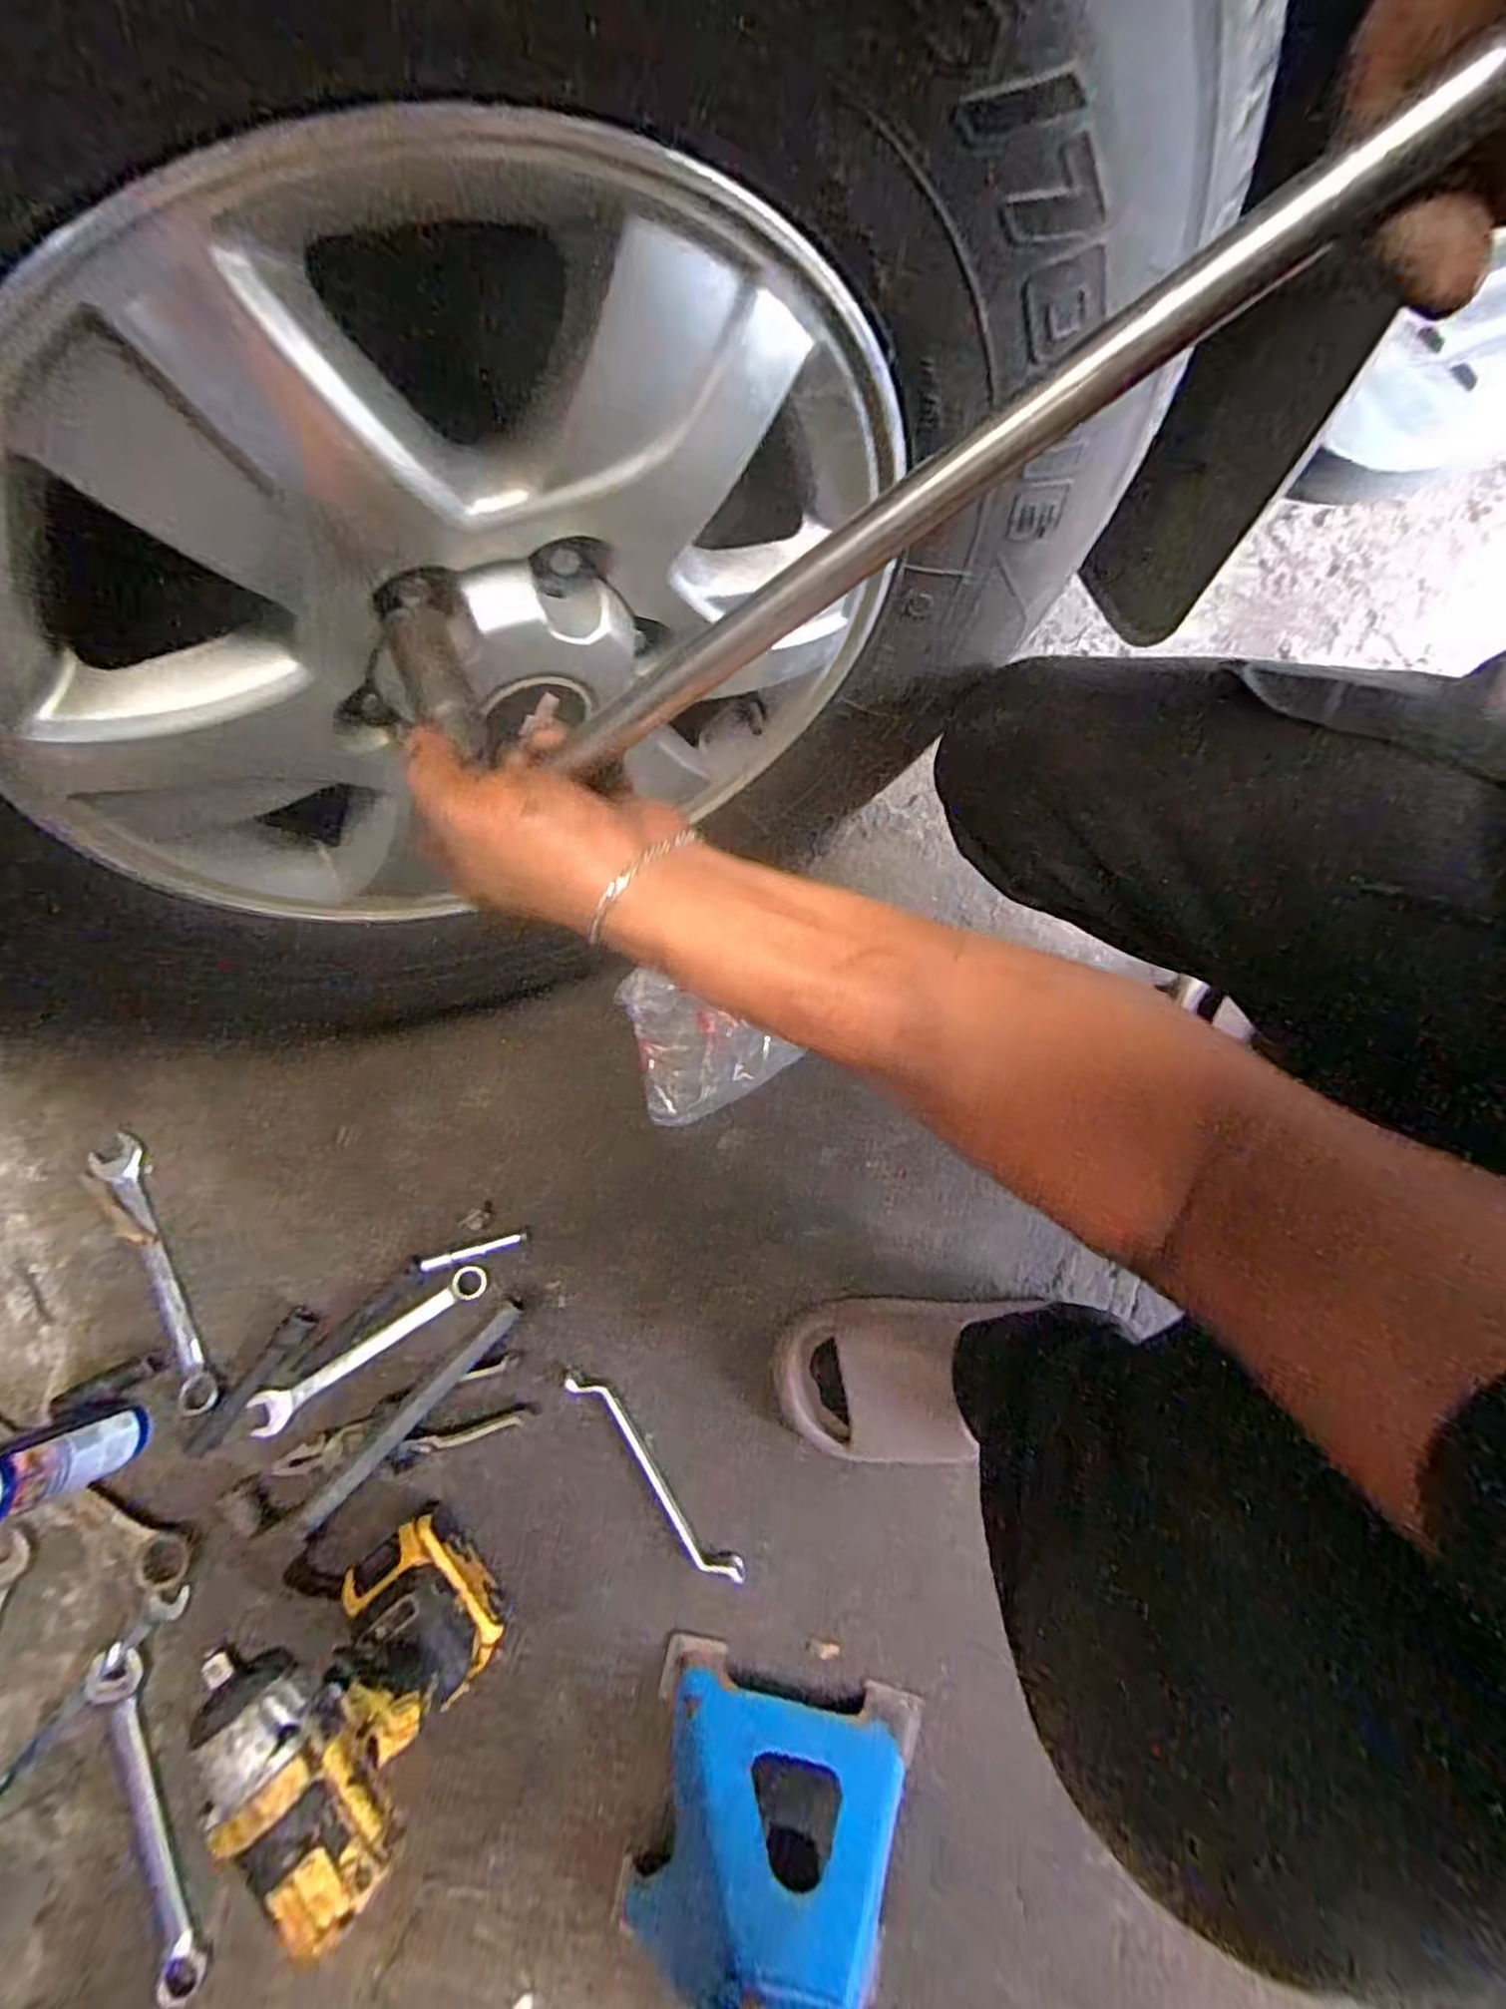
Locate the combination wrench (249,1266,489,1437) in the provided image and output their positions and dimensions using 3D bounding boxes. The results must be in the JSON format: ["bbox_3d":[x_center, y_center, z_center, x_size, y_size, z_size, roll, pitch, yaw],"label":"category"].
[{"bbox_3d":[-0.327,0.290,0.637,0.217,0.012,0.033,-33,80,-8],"label":"combination wrench"}]

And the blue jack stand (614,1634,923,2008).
[{"bbox_3d":[0.014,0.572,0.446,0.194,0.276,0.163,15,78,2],"label":"blue jack stand"}]

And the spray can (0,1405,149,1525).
[{"bbox_3d":[-0.518,0.338,0.547,0.050,0.162,0.047,0,78,-1],"label":"spray can"}]

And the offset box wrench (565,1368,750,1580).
[{"bbox_3d":[-0.081,0.388,0.614,0.023,0.018,0.207,-41,81,-9],"label":"offset box wrench"}]

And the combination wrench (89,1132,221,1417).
[{"bbox_3d":[-0.520,0.232,0.653,0.044,0.009,0.251,-29,80,-7],"label":"combination wrench"}]

